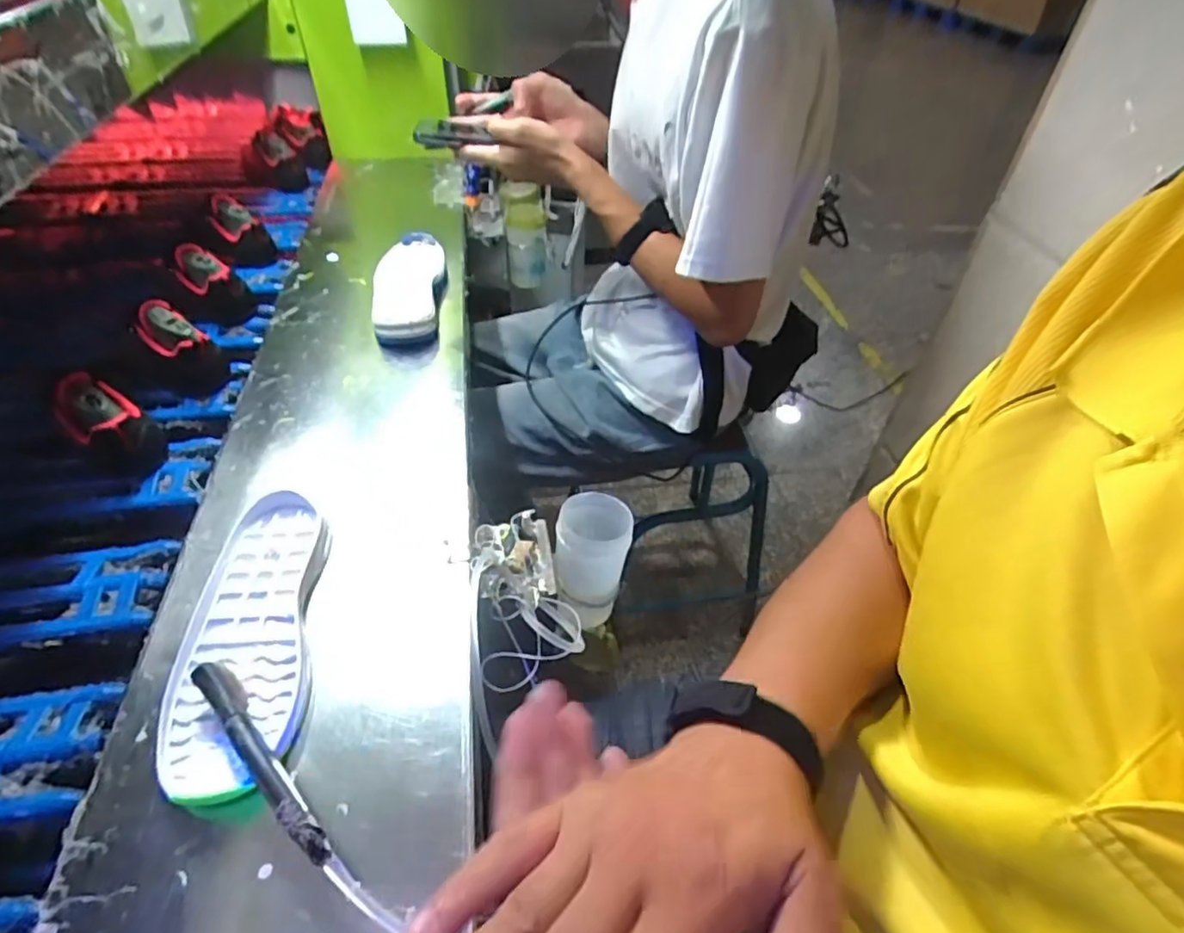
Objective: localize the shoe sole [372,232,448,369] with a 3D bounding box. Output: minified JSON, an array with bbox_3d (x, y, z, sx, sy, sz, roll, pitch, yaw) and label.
[{"bbox_3d":[-0.237,-0.225,0.794,0.088,0.034,0.255,-5,47,-9],"label":"shoe sole"}]

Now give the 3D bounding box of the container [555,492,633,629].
[{"bbox_3d":[-0.003,0.098,0.623,0.071,0.129,0.072,6,31,-1],"label":"container"}]

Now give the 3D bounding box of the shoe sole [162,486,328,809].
[{"bbox_3d":[-0.254,0.119,0.460,0.095,0.024,0.242,-3,46,-7],"label":"shoe sole"}]

